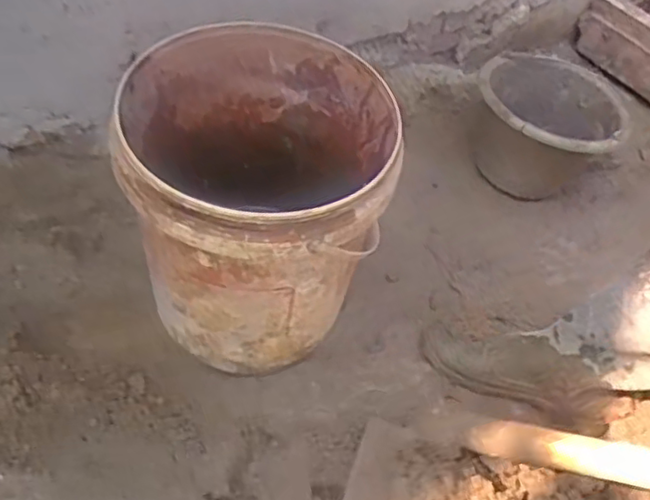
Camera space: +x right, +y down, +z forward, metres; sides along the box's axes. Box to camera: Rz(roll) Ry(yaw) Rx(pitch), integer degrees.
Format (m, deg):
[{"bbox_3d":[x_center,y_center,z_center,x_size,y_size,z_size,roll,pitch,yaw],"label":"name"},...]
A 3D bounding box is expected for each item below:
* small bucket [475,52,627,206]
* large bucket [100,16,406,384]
[{"bbox_3d":[0.377,-0.208,1.144,0.228,0.175,0.237,2,52,-3],"label":"small bucket"},{"bbox_3d":[-0.073,-0.047,0.821,0.297,0.336,0.296,2,52,-3],"label":"large bucket"}]

